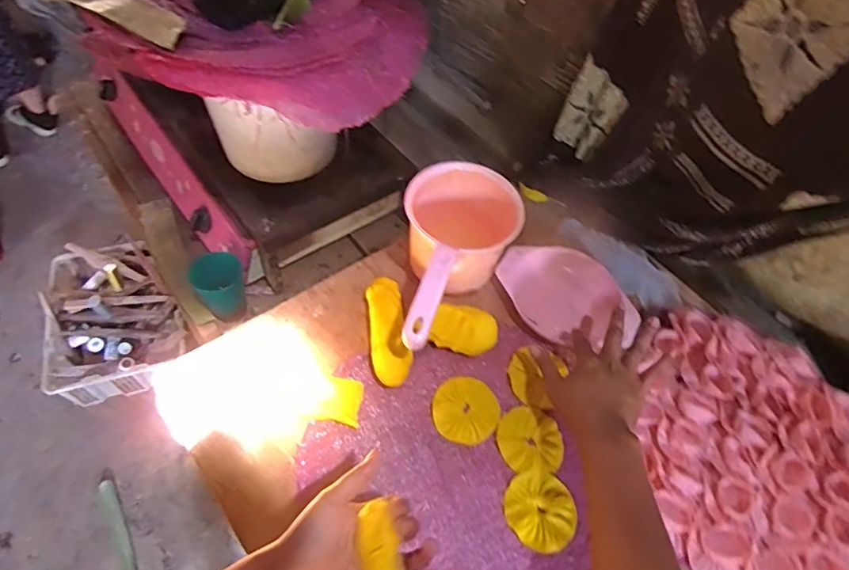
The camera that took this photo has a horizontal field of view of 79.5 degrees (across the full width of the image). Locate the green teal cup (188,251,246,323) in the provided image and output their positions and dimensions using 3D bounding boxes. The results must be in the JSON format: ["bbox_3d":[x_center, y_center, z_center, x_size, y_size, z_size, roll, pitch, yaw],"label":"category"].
[{"bbox_3d":[-0.325,0.002,0.819,0.071,0.106,0.066,2,55,-3],"label":"green teal cup"}]

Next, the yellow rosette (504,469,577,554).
[{"bbox_3d":[0.125,0.240,0.545,0.074,0.004,0.078,2,57,-2],"label":"yellow rosette"}]

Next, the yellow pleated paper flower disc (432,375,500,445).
[{"bbox_3d":[0.048,0.144,0.597,0.075,0.006,0.077,-6,57,-7],"label":"yellow pleated paper flower disc"}]

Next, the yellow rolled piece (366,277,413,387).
[{"bbox_3d":[-0.046,0.054,0.620,0.047,0.043,0.142,-7,58,-8],"label":"yellow rolled piece"}]

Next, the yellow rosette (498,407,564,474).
[{"bbox_3d":[0.121,0.175,0.582,0.074,0.005,0.071,2,57,-2],"label":"yellow rosette"}]

